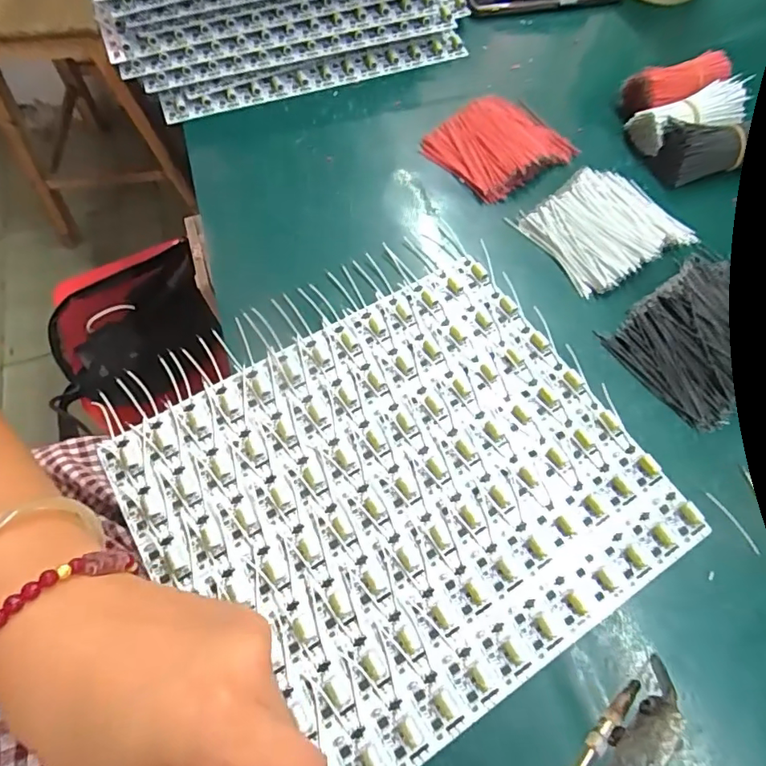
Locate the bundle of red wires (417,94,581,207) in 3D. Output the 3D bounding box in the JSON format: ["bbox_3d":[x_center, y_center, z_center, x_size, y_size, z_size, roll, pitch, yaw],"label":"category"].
[{"bbox_3d":[0.098,-0.203,0.428,0.101,0.021,0.087,-32,70,-13],"label":"bundle of red wires"}]

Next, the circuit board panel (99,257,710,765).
[{"bbox_3d":[0.010,0.065,0.310,0.282,0.008,0.239,-30,69,-12],"label":"circuit board panel"}]

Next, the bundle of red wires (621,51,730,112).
[{"bbox_3d":[0.258,-0.262,0.444,0.093,0.035,0.044,-23,68,-10],"label":"bundle of red wires"}]

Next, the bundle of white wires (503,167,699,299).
[{"bbox_3d":[0.172,-0.123,0.388,0.107,0.018,0.089,-28,69,-11],"label":"bundle of white wires"}]

